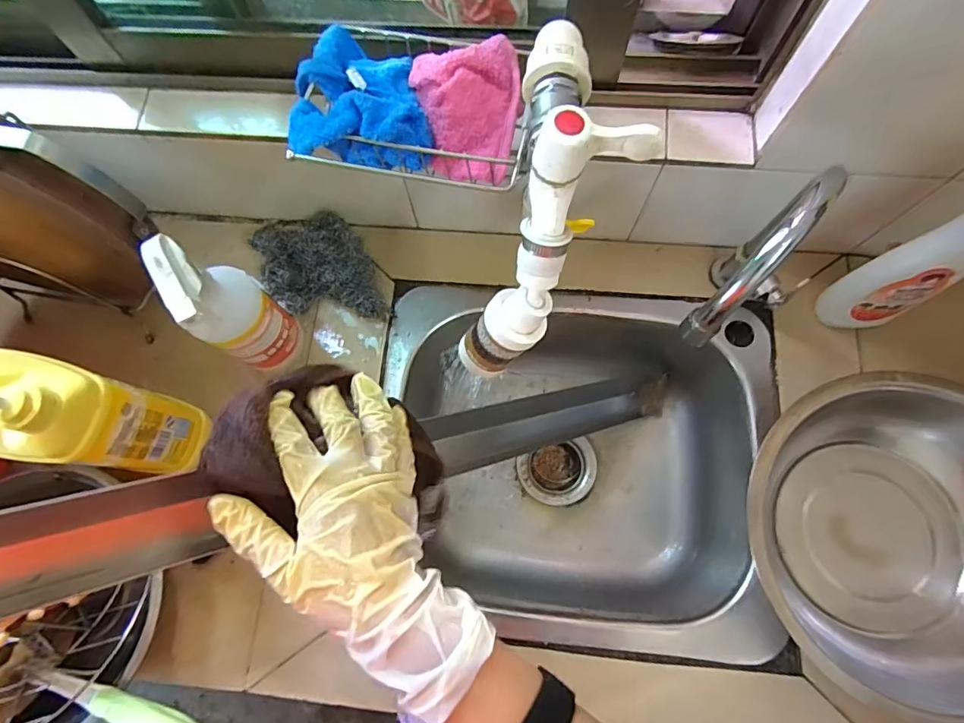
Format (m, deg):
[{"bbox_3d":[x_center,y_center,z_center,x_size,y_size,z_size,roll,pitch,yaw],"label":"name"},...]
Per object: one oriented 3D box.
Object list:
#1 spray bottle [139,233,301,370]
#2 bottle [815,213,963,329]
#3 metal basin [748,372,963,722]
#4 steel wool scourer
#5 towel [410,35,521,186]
[{"bbox_3d":[-0.224,-0.045,0.453,0.071,0.180,0.064,39,78,12],"label":"spray bottle"},{"bbox_3d":[0.398,-0.098,0.419,0.068,0.274,0.055,-24,74,-5],"label":"bottle"},{"bbox_3d":[0.360,0.161,0.448,0.261,0.098,0.247,-1,73,2],"label":"metal basin"},{"bbox_3d":[-0.182,-0.101,0.566,0.108,0.074,0.133,-24,74,-5],"label":"steel wool scourer"},{"bbox_3d":[-0.010,-0.193,0.388,0.079,0.048,0.099,-5,73,0],"label":"towel"}]

